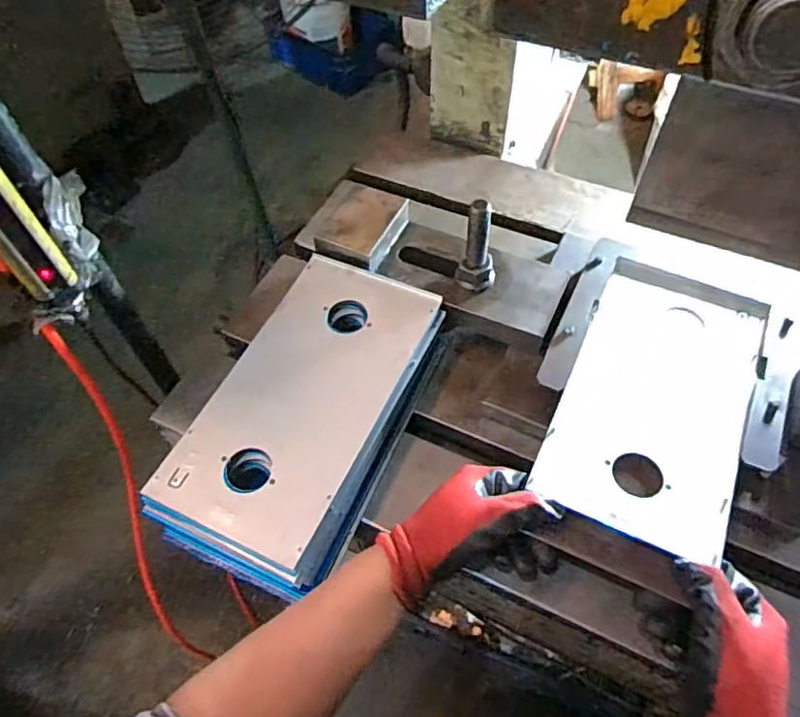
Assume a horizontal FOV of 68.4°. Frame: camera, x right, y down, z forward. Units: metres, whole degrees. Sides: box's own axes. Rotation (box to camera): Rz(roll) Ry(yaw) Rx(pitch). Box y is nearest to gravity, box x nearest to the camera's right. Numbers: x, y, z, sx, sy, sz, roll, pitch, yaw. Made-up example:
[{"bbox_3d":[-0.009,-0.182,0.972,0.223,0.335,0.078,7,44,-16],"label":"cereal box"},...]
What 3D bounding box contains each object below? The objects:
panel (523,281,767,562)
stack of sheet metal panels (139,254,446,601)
[{"bbox_3d":[0.220,0.036,0.507,0.144,0.010,0.253,22,58,16],"label":"panel"},{"bbox_3d":[-0.083,0.049,0.538,0.158,0.061,0.301,19,57,15],"label":"stack of sheet metal panels"}]

